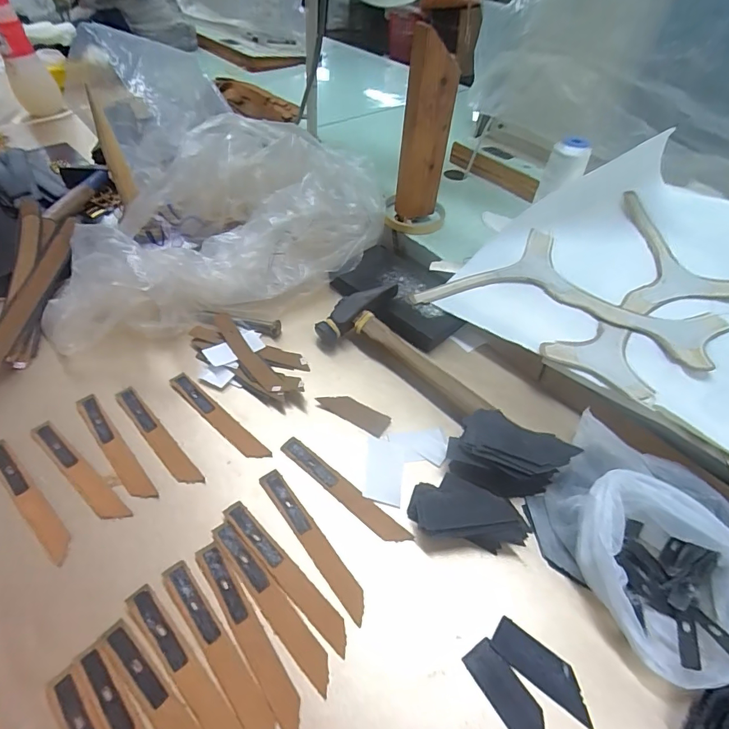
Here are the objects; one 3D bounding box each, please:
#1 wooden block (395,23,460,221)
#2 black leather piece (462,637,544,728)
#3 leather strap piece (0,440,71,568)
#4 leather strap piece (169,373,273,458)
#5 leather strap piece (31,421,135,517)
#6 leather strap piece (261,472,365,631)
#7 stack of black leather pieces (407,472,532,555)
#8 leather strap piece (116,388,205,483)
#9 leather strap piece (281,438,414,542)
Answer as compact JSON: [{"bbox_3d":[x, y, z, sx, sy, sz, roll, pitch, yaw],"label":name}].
[{"bbox_3d":[0.068,-0.254,0.492,0.053,0.200,0.025,-7,57,-6],"label":"wooden block"},{"bbox_3d":[0.088,0.199,0.261,0.022,0.004,0.063,-27,55,-24],"label":"black leather piece"},{"bbox_3d":[-0.257,0.101,0.334,0.126,0.006,0.016,35,56,25],"label":"leather strap piece"},{"bbox_3d":[-0.132,0.045,0.391,0.127,0.004,0.016,34,55,25],"label":"leather strap piece"},{"bbox_3d":[-0.230,0.085,0.353,0.123,0.005,0.016,32,55,24],"label":"leather strap piece"},{"bbox_3d":[-0.038,0.127,0.322,0.017,0.004,0.125,-30,56,-26],"label":"leather strap piece"},{"bbox_3d":[0.077,0.109,0.324,0.084,0.029,0.041,7,49,4],"label":"stack of black leather pieces"},{"bbox_3d":[-0.178,0.061,0.376,0.016,0.004,0.122,-37,62,-27],"label":"leather strap piece"},{"bbox_3d":[-0.018,0.098,0.348,0.125,0.004,0.016,34,56,25],"label":"leather strap piece"}]

